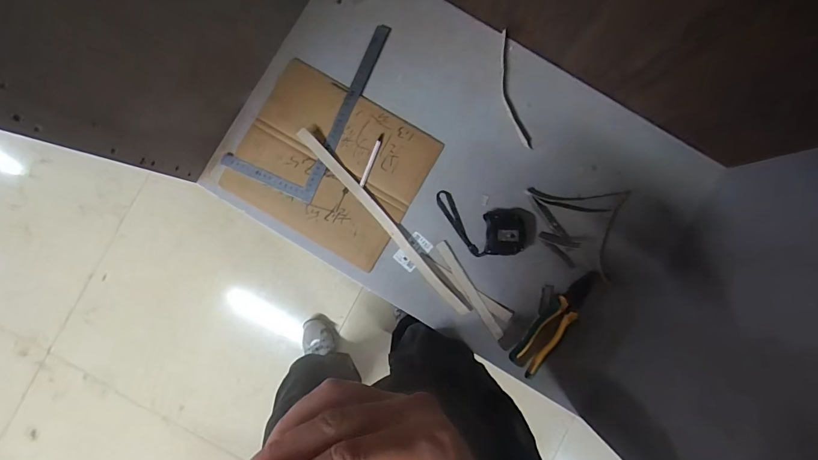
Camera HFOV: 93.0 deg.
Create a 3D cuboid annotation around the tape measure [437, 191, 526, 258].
[{"bbox_3d":[0.118,-0.004,0.648,0.162,0.034,0.091,16,89,0],"label":"tape measure"}]

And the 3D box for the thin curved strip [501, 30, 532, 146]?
[{"bbox_3d":[0.171,-0.236,0.657,0.030,0.015,0.202,-12,88,0],"label":"thin curved strip"}]

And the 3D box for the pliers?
[{"bbox_3d":[0.245,0.148,0.642,0.046,0.024,0.201,39,89,1],"label":"pliers"}]

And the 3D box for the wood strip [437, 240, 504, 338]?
[{"bbox_3d":[0.104,0.101,0.653,0.018,0.007,0.188,-33,88,0],"label":"wood strip"}]

